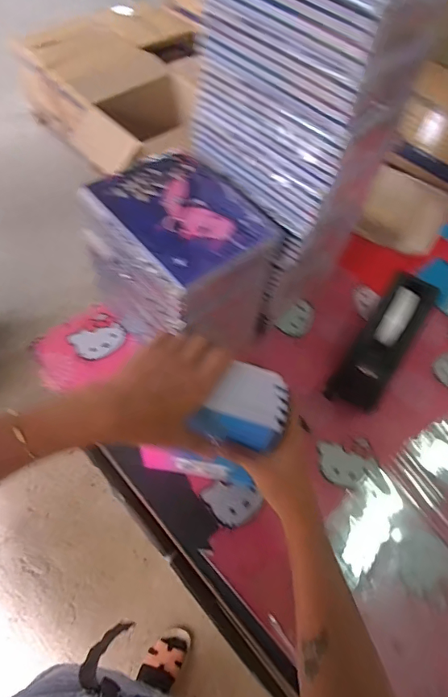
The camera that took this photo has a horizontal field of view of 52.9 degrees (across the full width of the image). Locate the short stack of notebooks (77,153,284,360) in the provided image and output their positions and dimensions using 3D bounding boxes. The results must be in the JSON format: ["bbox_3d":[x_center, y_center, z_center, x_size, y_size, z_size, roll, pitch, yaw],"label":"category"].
[{"bbox_3d":[-0.061,-0.107,0.625,0.170,0.220,0.200,-36,67,-23],"label":"short stack of notebooks"}]

